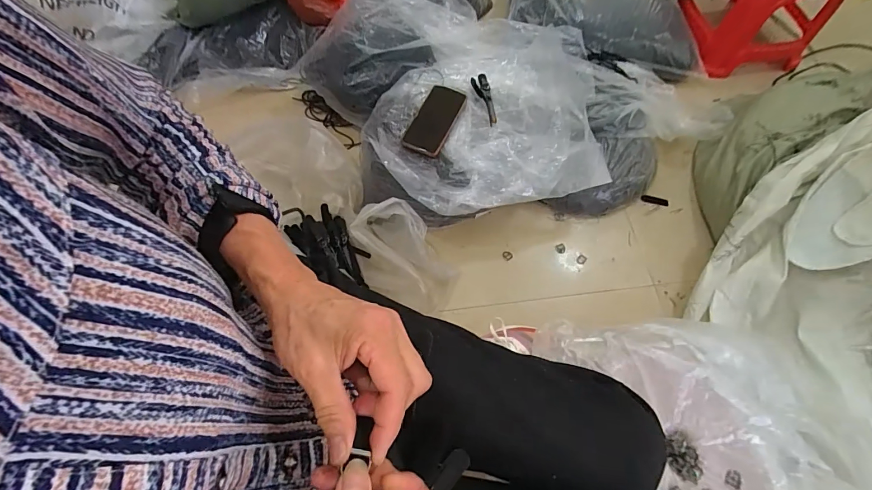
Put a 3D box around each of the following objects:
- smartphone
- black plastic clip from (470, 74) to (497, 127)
[{"bbox_3d":[-0.001,-0.248,0.760,0.077,0.012,0.158,23,73,7],"label":"smartphone"},{"bbox_3d":[0.102,-0.301,0.798,0.033,0.012,0.137,-9,66,-4],"label":"black plastic clip"}]

